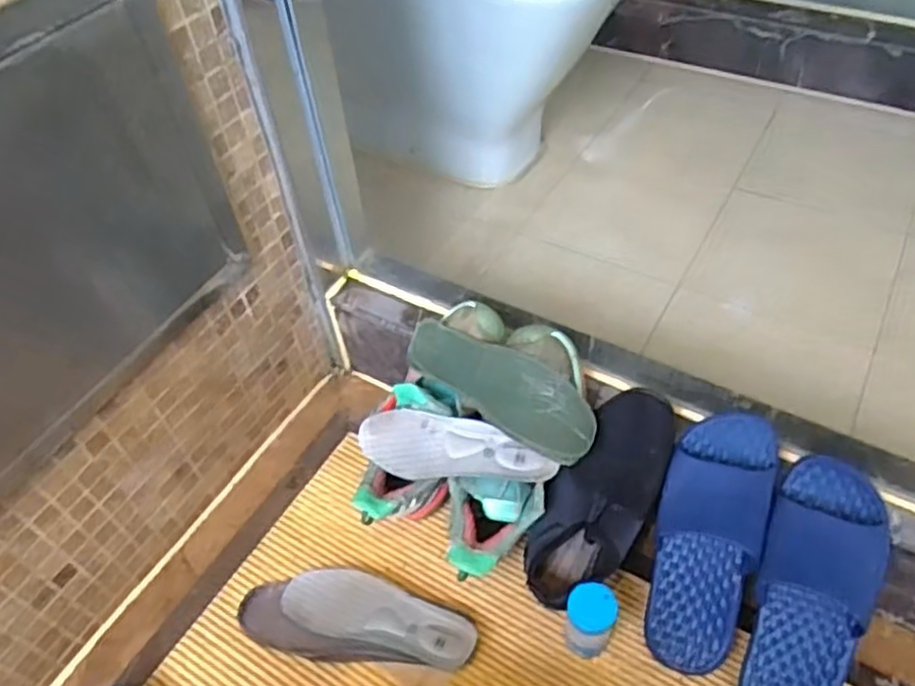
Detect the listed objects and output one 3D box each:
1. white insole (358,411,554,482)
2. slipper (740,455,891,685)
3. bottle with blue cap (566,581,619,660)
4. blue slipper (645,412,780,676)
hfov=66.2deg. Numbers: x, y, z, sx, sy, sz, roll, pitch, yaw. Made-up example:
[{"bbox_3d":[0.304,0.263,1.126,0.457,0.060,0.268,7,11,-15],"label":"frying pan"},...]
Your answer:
[{"bbox_3d":[-0.007,0.121,0.789,0.229,0.018,0.074,6,80,24],"label":"white insole"},{"bbox_3d":[0.352,0.253,0.695,0.109,0.054,0.271,13,94,14],"label":"slipper"},{"bbox_3d":[0.138,0.292,0.736,0.047,0.094,0.045,-1,48,2],"label":"bottle with blue cap"},{"bbox_3d":[0.259,0.209,0.735,0.101,0.053,0.274,13,94,14],"label":"blue slipper"}]

